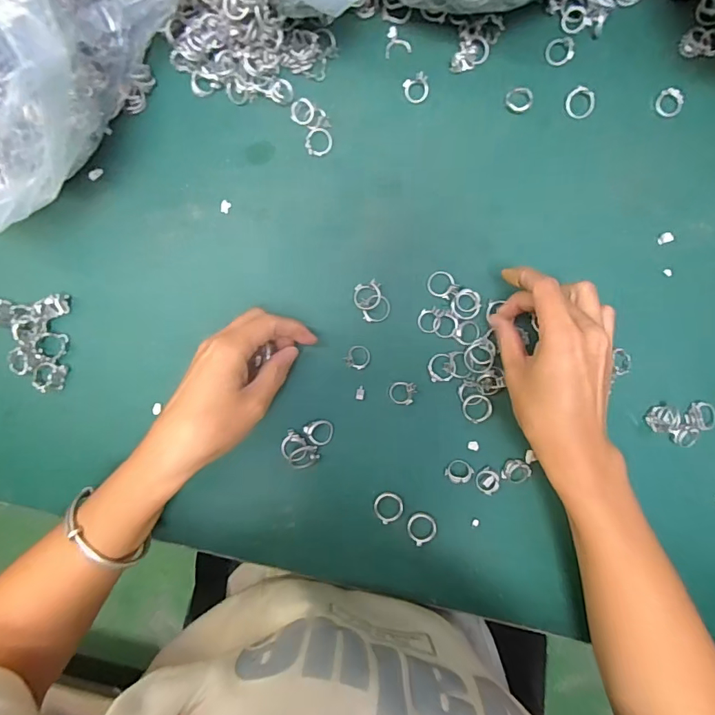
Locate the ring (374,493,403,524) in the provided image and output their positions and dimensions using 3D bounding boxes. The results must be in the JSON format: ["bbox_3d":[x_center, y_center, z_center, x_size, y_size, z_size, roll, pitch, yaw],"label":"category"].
[{"bbox_3d":[0.024,0.115,0.348,0.022,0.004,0.022,0,89,0],"label":"ring"}]

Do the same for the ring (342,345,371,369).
[{"bbox_3d":[0.001,0.000,0.351,0.018,0.007,0.020,45,89,0],"label":"ring"}]

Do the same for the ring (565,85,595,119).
[{"bbox_3d":[0.178,-0.203,0.362,0.023,0.005,0.025,0,89,0],"label":"ring"}]

